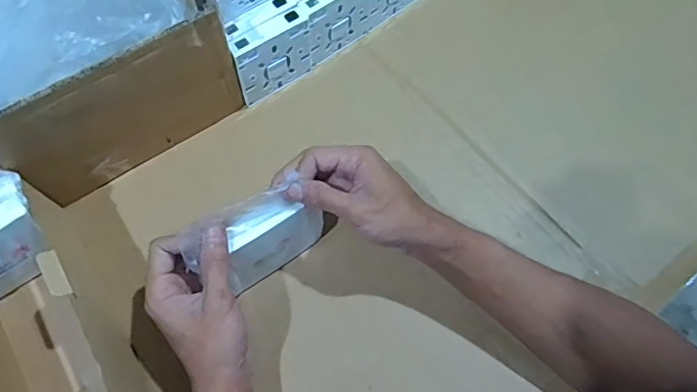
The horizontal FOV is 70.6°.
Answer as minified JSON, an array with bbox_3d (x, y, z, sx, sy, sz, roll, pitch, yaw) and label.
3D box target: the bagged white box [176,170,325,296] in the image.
[{"bbox_3d":[-0.074,0.036,0.425,0.107,0.095,0.043,-28,70,-10],"label":"bagged white box"}]

